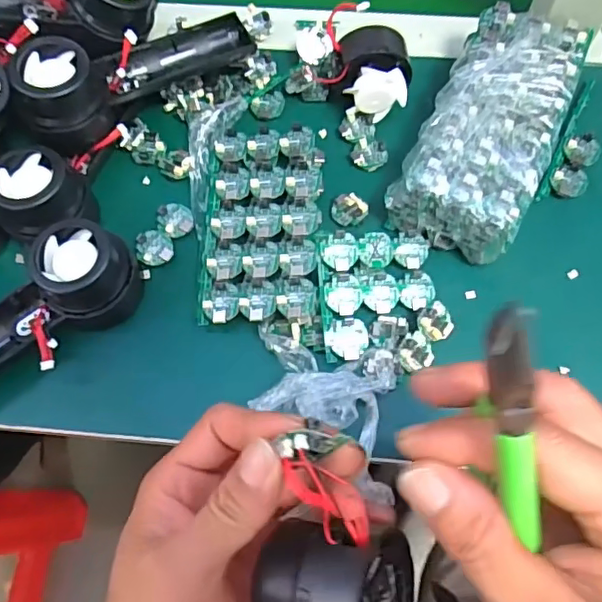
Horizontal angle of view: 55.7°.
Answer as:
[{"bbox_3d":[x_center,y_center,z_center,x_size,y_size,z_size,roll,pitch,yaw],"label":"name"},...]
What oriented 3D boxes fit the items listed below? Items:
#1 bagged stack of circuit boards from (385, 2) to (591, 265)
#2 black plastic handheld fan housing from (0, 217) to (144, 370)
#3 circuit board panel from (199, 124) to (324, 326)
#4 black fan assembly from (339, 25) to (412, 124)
[{"bbox_3d":[0.128,-0.113,0.380,0.083,0.046,0.163,26,71,11],"label":"bagged stack of circuit boards"},{"bbox_3d":[-0.171,0.018,0.342,0.160,0.052,0.053,-42,74,-14],"label":"black plastic handheld fan housing"},{"bbox_3d":[-0.025,-0.054,0.368,0.073,0.019,0.137,2,69,2],"label":"circuit board panel"},{"bbox_3d":[0.052,-0.160,0.400,0.047,0.049,0.050,5,69,3],"label":"black fan assembly"}]

